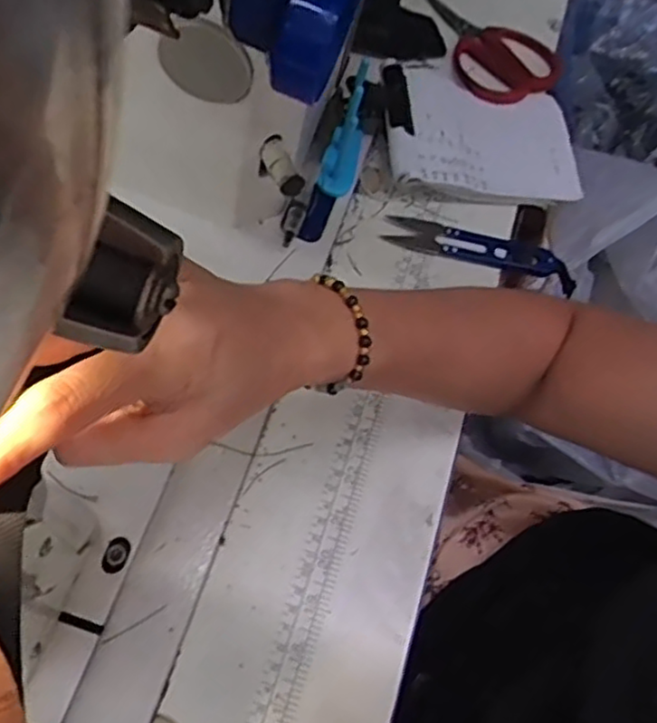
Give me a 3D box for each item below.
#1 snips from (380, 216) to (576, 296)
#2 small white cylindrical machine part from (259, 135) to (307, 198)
[{"bbox_3d":[0.105,-0.076,0.476,0.131,0.006,0.025,19,64,7],"label":"snips"},{"bbox_3d":[-0.026,-0.109,0.393,0.012,0.012,0.033,-30,90,-16],"label":"small white cylindrical machine part"}]

